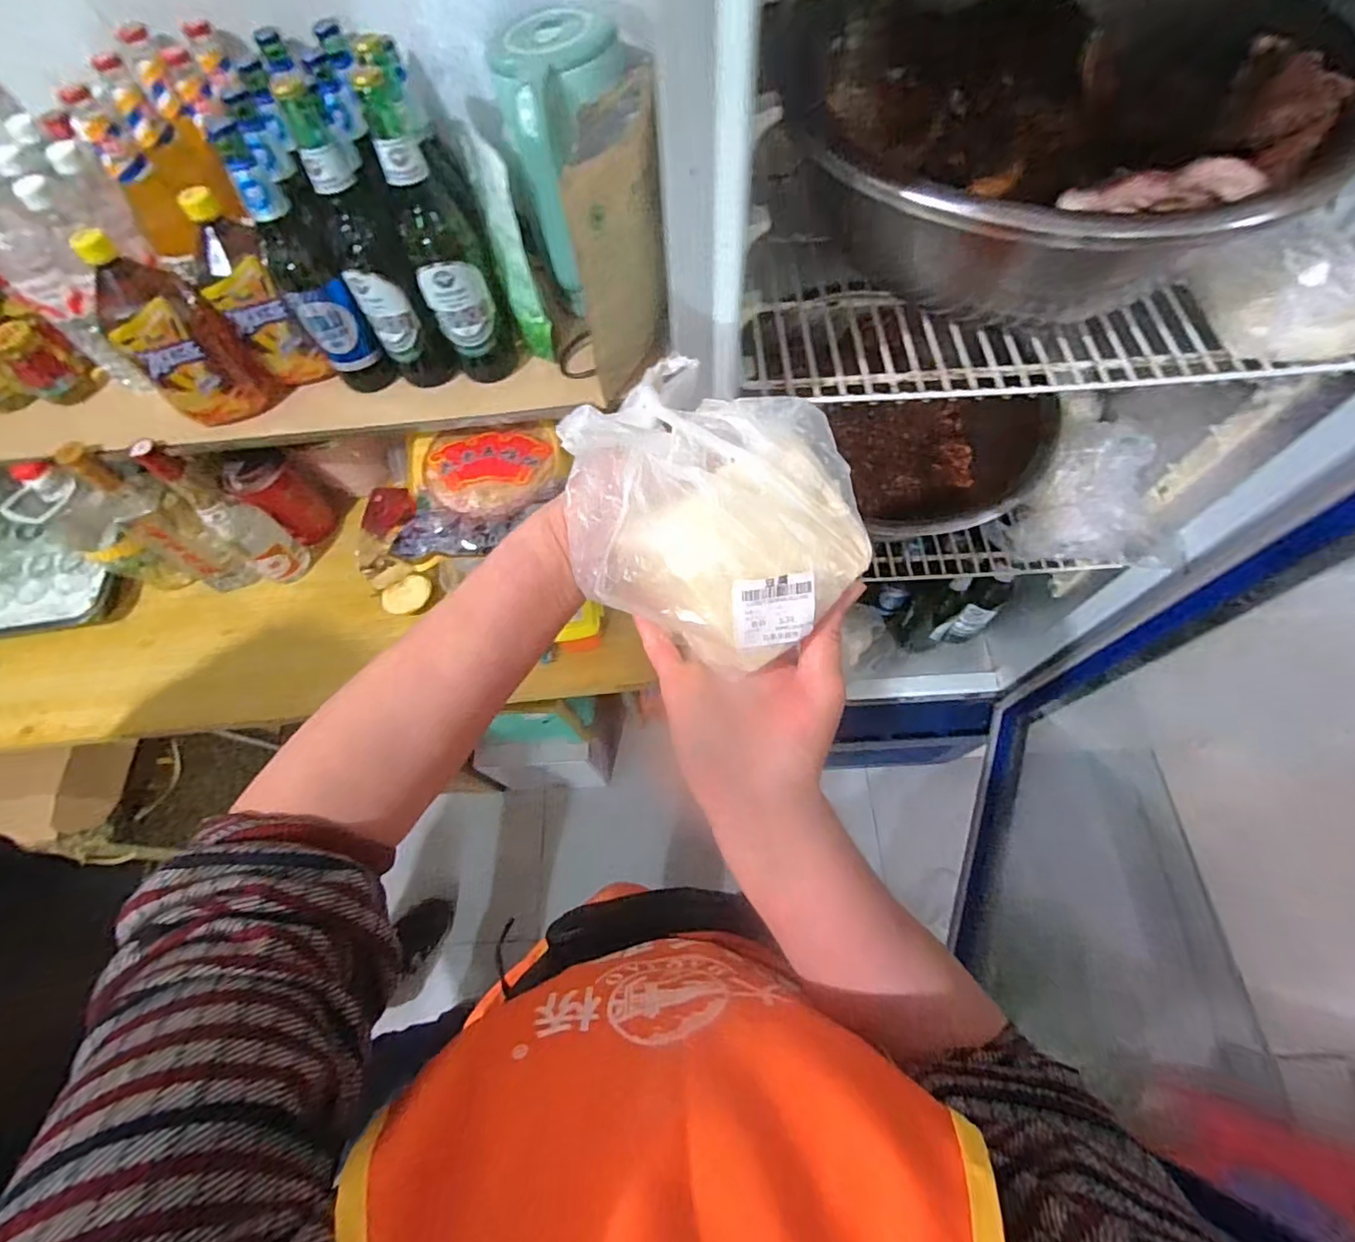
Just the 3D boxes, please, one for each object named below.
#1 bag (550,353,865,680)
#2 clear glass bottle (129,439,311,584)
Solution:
[{"bbox_3d":[0.017,-0.059,0.280,0.138,0.079,0.117,31,71,16],"label":"bag"},{"bbox_3d":[-0.620,-0.140,0.826,0.063,0.273,0.073,37,73,17],"label":"clear glass bottle"}]

